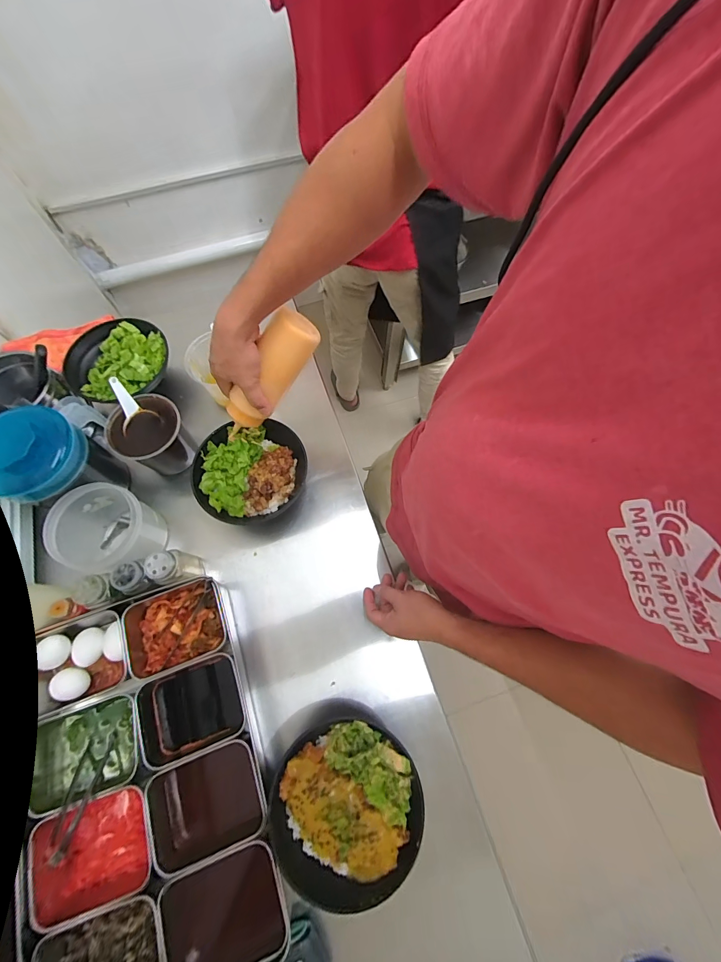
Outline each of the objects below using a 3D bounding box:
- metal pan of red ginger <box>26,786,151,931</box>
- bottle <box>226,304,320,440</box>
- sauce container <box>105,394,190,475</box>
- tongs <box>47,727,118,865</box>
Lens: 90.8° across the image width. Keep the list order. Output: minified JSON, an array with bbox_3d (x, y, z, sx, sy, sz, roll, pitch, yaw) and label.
[{"bbox_3d":[-0.327,0.450,0.442,0.134,0.073,0.109,-18,73,-5],"label":"metal pan of red ginger"},{"bbox_3d":[-0.138,-0.139,0.498,0.199,0.057,0.056,-46,74,28],"label":"bottle"},{"bbox_3d":[-0.347,-0.073,0.612,0.113,0.104,0.110,0,72,0],"label":"sauce container"},{"bbox_3d":[-0.341,0.383,0.434,0.047,0.024,0.119,-13,34,-4],"label":"tongs"}]

